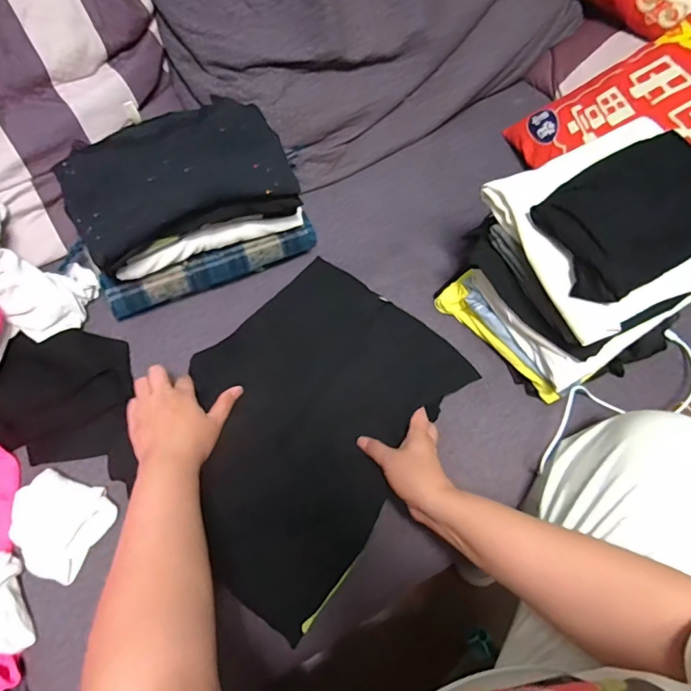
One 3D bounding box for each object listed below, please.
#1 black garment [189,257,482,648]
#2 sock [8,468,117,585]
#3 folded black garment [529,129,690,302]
[{"bbox_3d":[-0.042,0.086,0.595,0.306,0.042,0.402,34,64,14],"label":"black garment"},{"bbox_3d":[-0.321,0.194,0.518,0.101,0.022,0.093,25,62,10],"label":"sock"},{"bbox_3d":[0.347,-0.161,0.555,0.250,0.044,0.158,-27,66,-18],"label":"folded black garment"}]

